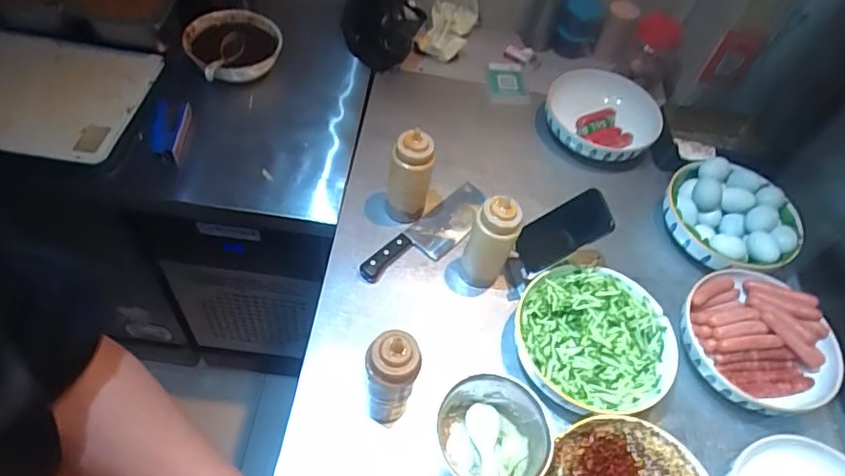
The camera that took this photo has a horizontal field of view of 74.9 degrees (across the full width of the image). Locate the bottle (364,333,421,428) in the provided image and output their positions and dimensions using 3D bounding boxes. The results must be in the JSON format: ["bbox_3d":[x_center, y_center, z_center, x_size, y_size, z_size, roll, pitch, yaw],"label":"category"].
[{"bbox_3d":[-0.039,0.177,0.678,0.062,0.171,0.055,-3,55,-10],"label":"bottle"}]

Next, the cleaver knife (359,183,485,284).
[{"bbox_3d":[0.016,-0.003,0.903,0.074,0.021,0.265,40,59,19],"label":"cleaver knife"}]

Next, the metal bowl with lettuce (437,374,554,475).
[{"bbox_3d":[0.091,0.257,0.701,0.126,0.102,0.139,-15,59,-18],"label":"metal bowl with lettuce"}]

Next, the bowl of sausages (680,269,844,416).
[{"bbox_3d":[0.498,0.157,0.830,0.214,0.068,0.214,4,55,-6],"label":"bowl of sausages"}]

